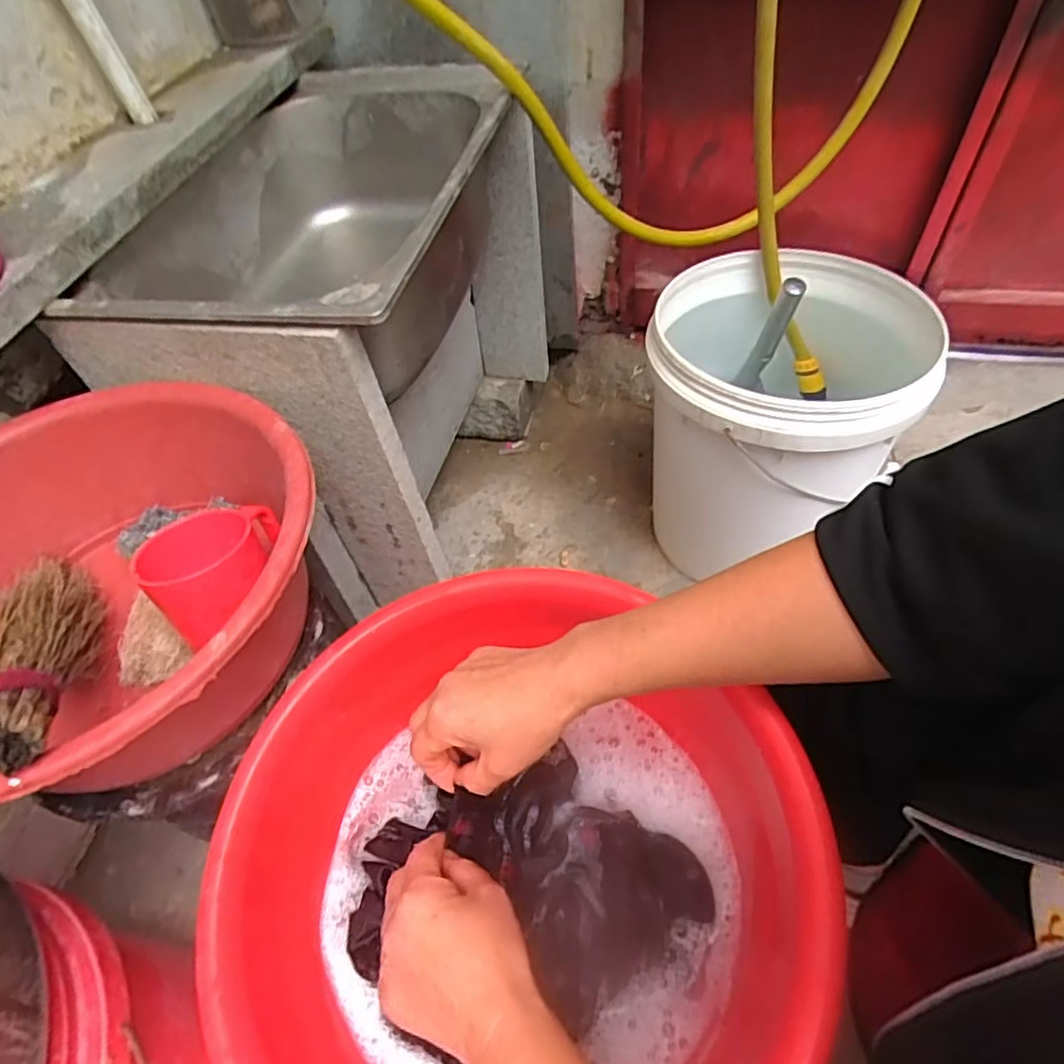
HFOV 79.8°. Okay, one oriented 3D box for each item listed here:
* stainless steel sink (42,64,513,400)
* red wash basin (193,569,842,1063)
[{"bbox_3d":[-0.224,-0.311,0.720,0.357,0.219,0.532,2,54,8],"label":"stainless steel sink"},{"bbox_3d":[-0.015,0.214,0.408,0.341,0.129,0.349,-3,53,4],"label":"red wash basin"}]

